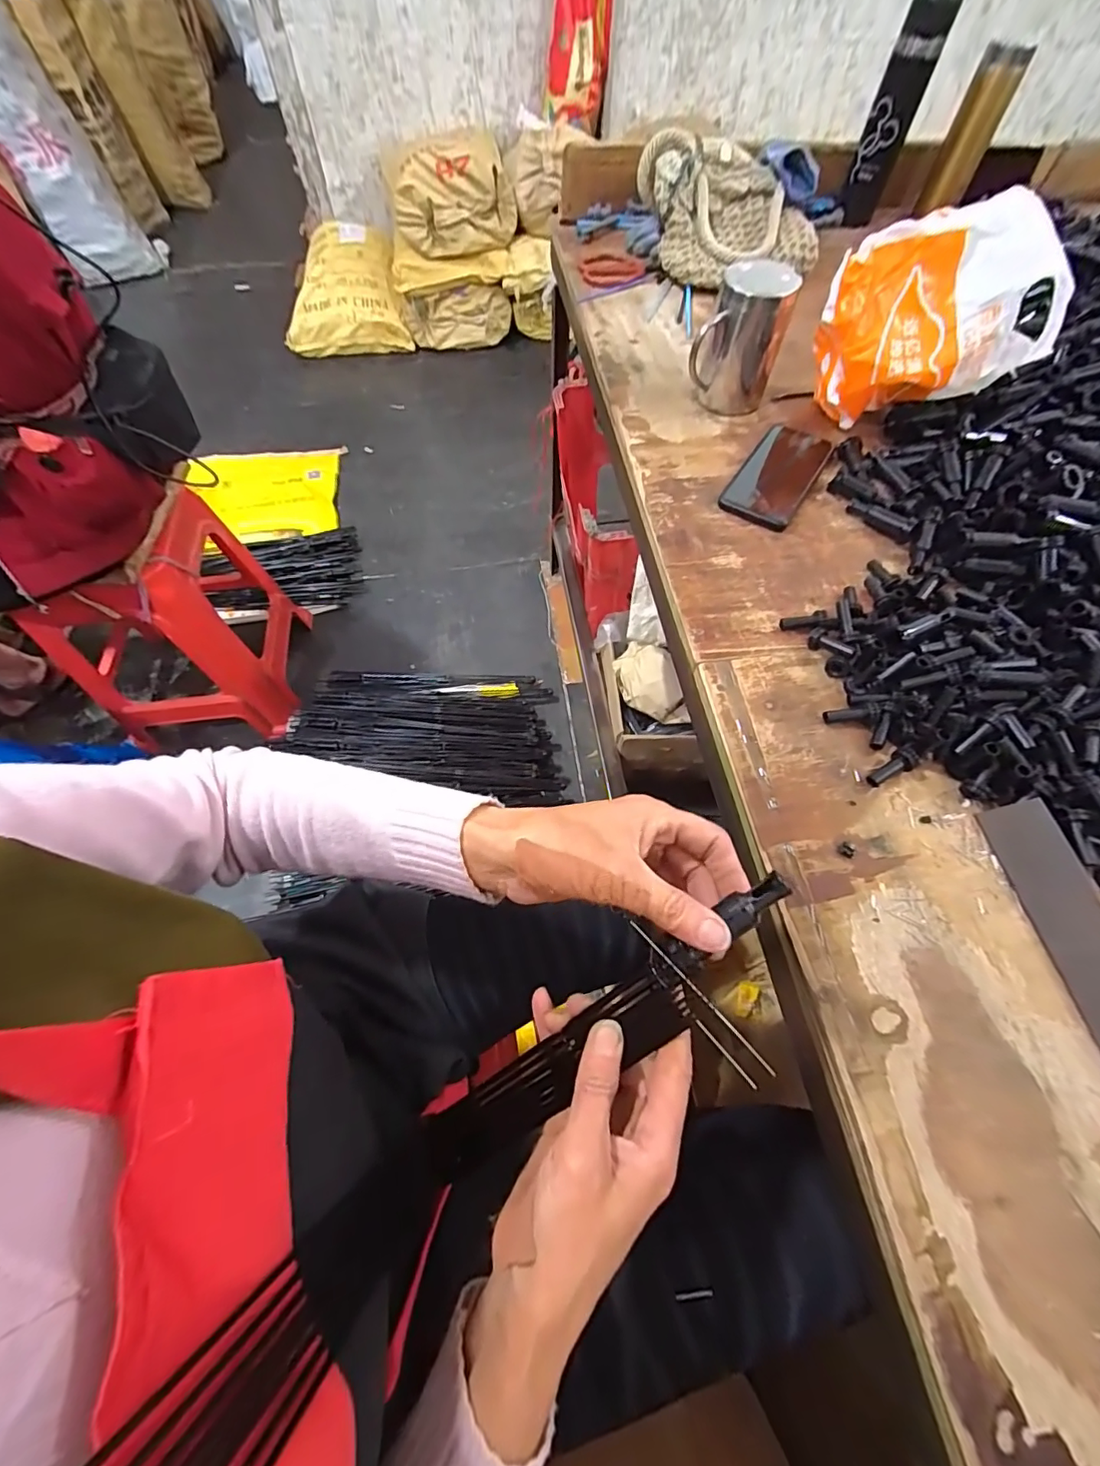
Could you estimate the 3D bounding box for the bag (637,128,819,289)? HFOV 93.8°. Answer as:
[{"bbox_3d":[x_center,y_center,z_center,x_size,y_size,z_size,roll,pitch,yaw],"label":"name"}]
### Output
[{"bbox_3d":[0.260,-0.749,0.745,0.215,0.119,0.202,-17,64,-9],"label":"bag"}]

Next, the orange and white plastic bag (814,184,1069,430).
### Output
[{"bbox_3d":[0.375,-0.407,0.527,0.206,0.165,0.108,-1,62,-1],"label":"orange and white plastic bag"}]

